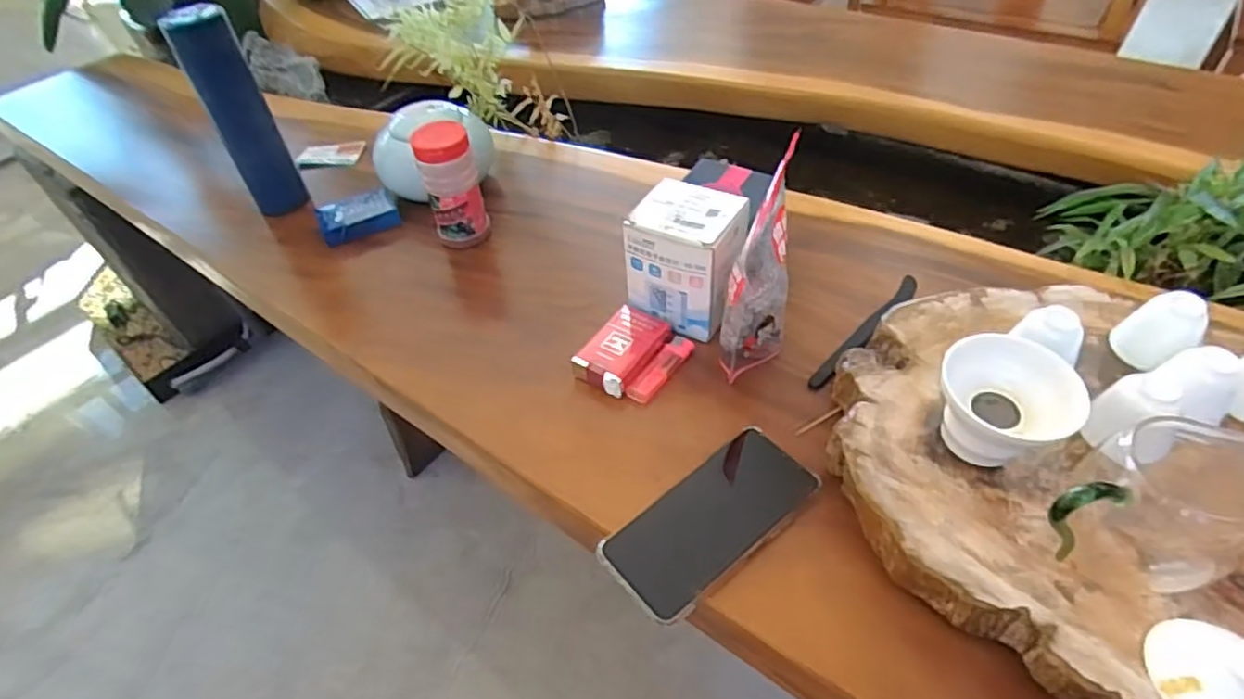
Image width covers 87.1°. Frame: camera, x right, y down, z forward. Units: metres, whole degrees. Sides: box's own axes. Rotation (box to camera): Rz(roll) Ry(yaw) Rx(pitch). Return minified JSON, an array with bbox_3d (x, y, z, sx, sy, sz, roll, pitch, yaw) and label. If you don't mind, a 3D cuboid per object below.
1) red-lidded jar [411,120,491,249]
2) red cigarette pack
[{"bbox_3d":[-0.184,-0.176,0.712,0.058,0.122,0.053,-4,48,4],"label":"red-lidded jar"},{"bbox_3d":[0.000,-0.001,0.589,0.054,0.025,0.094,23,55,25],"label":"red cigarette pack"}]

